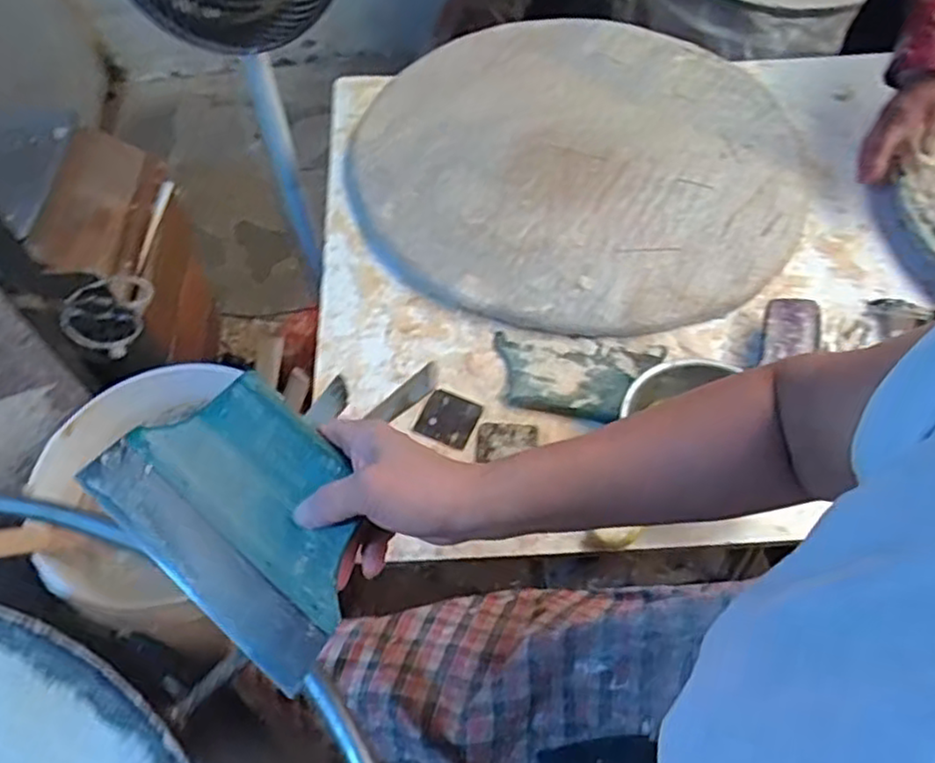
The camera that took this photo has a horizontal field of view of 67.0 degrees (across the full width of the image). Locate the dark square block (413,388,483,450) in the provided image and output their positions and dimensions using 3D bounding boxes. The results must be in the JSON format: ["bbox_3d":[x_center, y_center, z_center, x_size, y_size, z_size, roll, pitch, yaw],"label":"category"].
[{"bbox_3d":[-0.020,0.039,0.777,0.059,0.007,0.060,22,60,15],"label":"dark square block"}]

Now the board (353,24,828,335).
[{"bbox_3d":[0.151,-0.313,0.977,0.587,0.025,0.567,-1,57,1],"label":"board"}]

